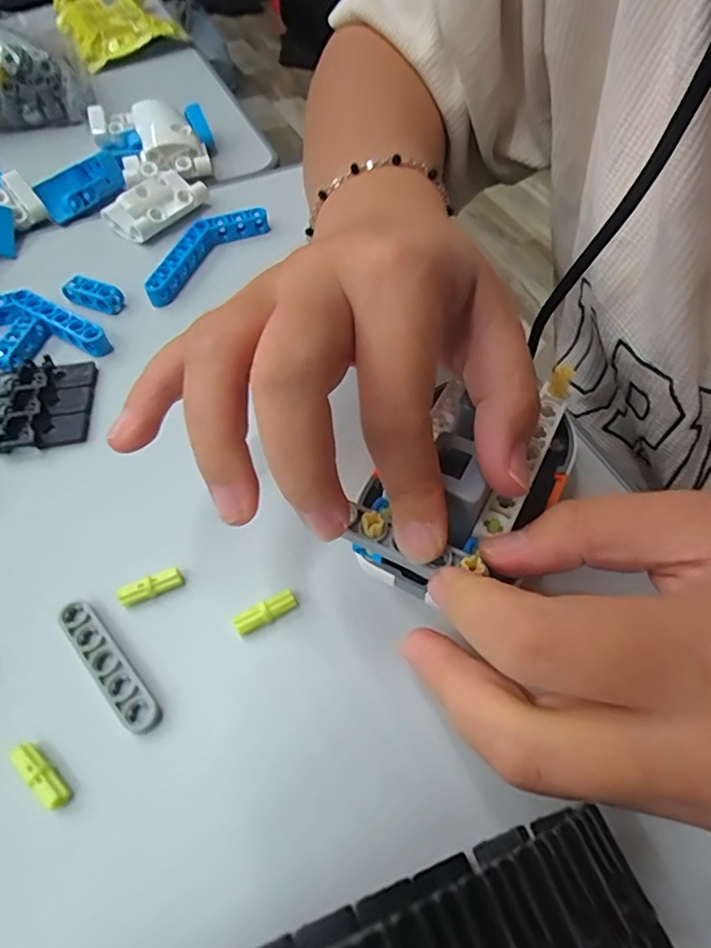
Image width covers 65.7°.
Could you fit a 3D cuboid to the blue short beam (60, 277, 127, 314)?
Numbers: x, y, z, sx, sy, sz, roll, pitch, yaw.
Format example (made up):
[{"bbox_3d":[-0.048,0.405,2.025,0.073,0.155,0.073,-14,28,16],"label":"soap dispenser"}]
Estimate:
[{"bbox_3d":[-0.126,-0.086,0.265,0.027,0.013,0.011,18,58,15],"label":"blue short beam"}]

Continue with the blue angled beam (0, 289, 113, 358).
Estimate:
[{"bbox_3d":[-0.147,-0.070,0.252,0.078,0.010,0.024,14,57,12],"label":"blue angled beam"}]

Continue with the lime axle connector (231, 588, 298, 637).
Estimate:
[{"bbox_3d":[-0.028,0.044,0.175,0.020,0.007,0.006,-27,59,-17],"label":"lime axle connector"}]

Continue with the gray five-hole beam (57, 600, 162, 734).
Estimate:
[{"bbox_3d":[-0.076,0.057,0.168,0.010,0.004,0.049,-38,62,-21],"label":"gray five-hole beam"}]

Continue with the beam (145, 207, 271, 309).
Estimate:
[{"bbox_3d":[-0.079,-0.115,0.282,0.020,0.013,0.080,30,62,21],"label":"beam"}]

